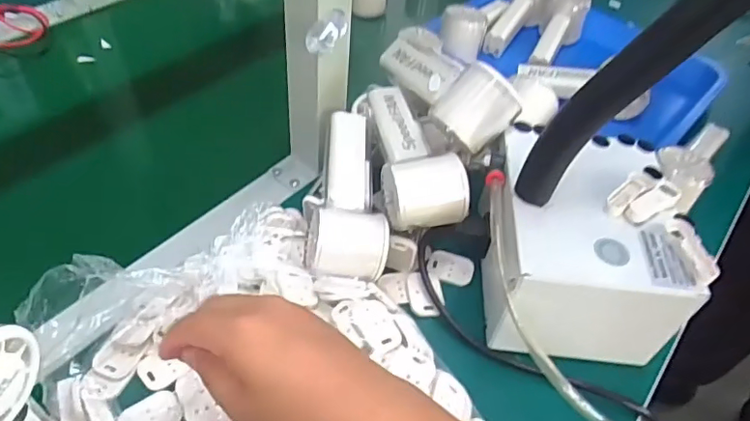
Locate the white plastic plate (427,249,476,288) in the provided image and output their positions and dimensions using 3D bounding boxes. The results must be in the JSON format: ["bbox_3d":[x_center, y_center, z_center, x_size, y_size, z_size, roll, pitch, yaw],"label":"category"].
[{"bbox_3d":[0.069,0.051,0.496,0.041,0.009,0.028,21,49,12],"label":"white plastic plate"}]

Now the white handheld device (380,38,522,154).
[{"bbox_3d":[0.060,-0.115,0.487,0.056,0.062,0.145,-17,52,-21],"label":"white handheld device"}]

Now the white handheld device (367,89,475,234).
[{"bbox_3d":[0.032,-0.055,0.483,0.059,0.052,0.154,-5,49,-11],"label":"white handheld device"}]

